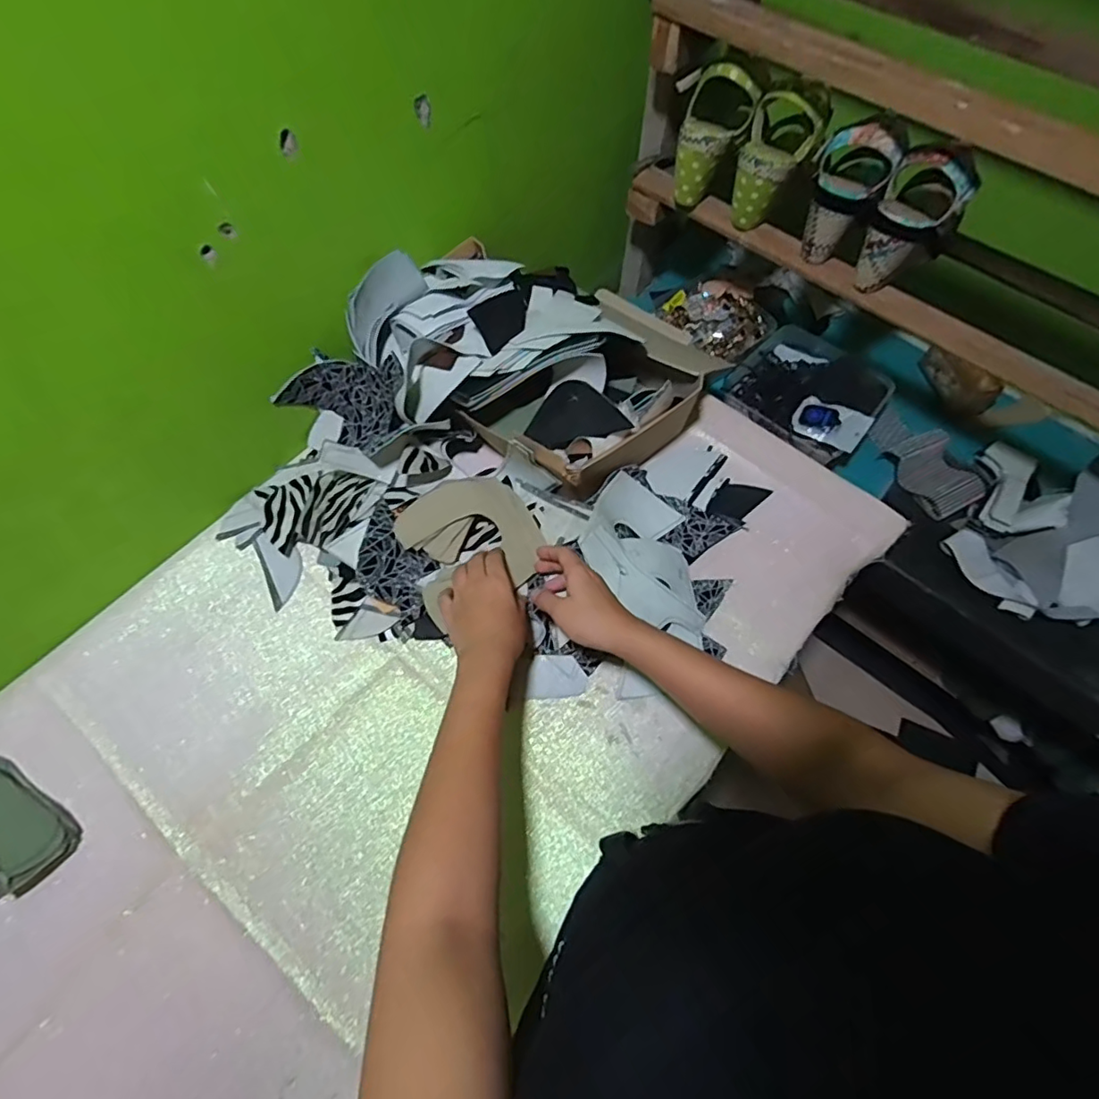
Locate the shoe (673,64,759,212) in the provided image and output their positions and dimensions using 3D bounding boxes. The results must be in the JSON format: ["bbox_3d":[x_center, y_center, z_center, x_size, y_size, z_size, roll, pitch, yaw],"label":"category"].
[{"bbox_3d":[0.190,-0.500,0.690,0.078,0.142,0.072,39,46,16],"label":"shoe"}]

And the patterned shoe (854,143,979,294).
[{"bbox_3d":[0.396,-0.359,0.623,0.083,0.136,0.078,34,68,14],"label":"patterned shoe"}]

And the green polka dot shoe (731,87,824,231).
[{"bbox_3d":[0.264,-0.455,0.670,0.078,0.126,0.067,20,66,8],"label":"green polka dot shoe"}]

